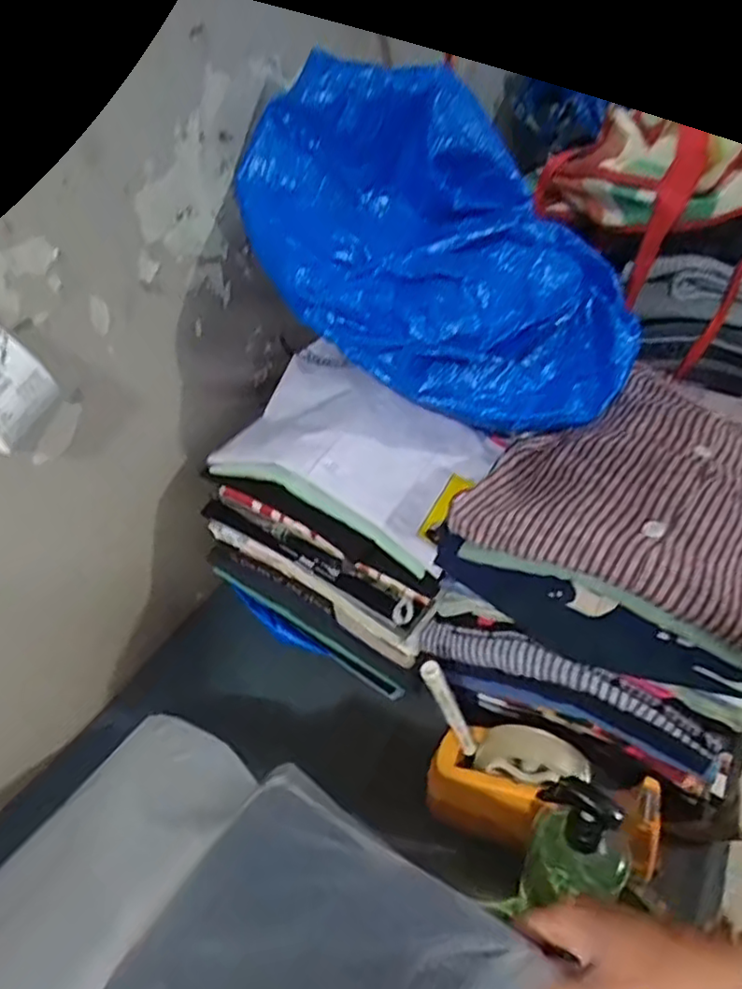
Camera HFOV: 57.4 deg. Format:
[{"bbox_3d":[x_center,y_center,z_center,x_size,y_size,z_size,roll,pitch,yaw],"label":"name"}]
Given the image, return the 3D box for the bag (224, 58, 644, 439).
[{"bbox_3d":[0.065,-0.213,0.632,0.340,0.269,0.215,-5,40,-6],"label":"bag"}]

